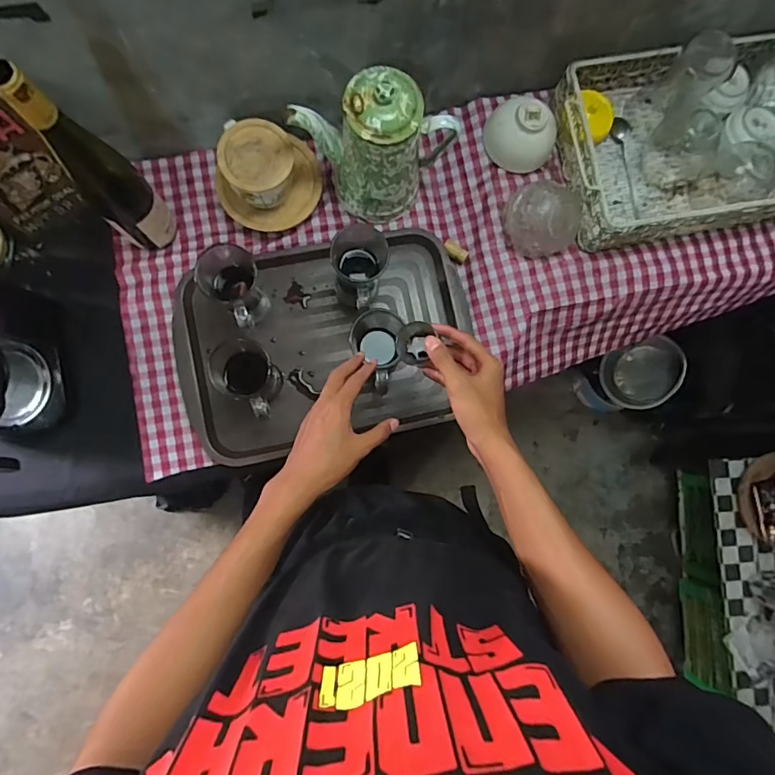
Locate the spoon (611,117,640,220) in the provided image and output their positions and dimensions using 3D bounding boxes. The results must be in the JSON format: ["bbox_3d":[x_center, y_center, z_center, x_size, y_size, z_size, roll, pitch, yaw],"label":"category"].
[{"bbox_3d":[0.381,-0.344,0.750,0.033,0.008,0.163,-11,86,-6],"label":"spoon"}]

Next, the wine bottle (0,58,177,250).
[{"bbox_3d":[-0.342,-0.257,0.565,0.093,0.327,0.067,43,83,0],"label":"wine bottle"}]

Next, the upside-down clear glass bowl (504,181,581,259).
[{"bbox_3d":[0.232,-0.251,0.705,0.111,0.078,0.100,28,83,-2],"label":"upside-down clear glass bowl"}]

